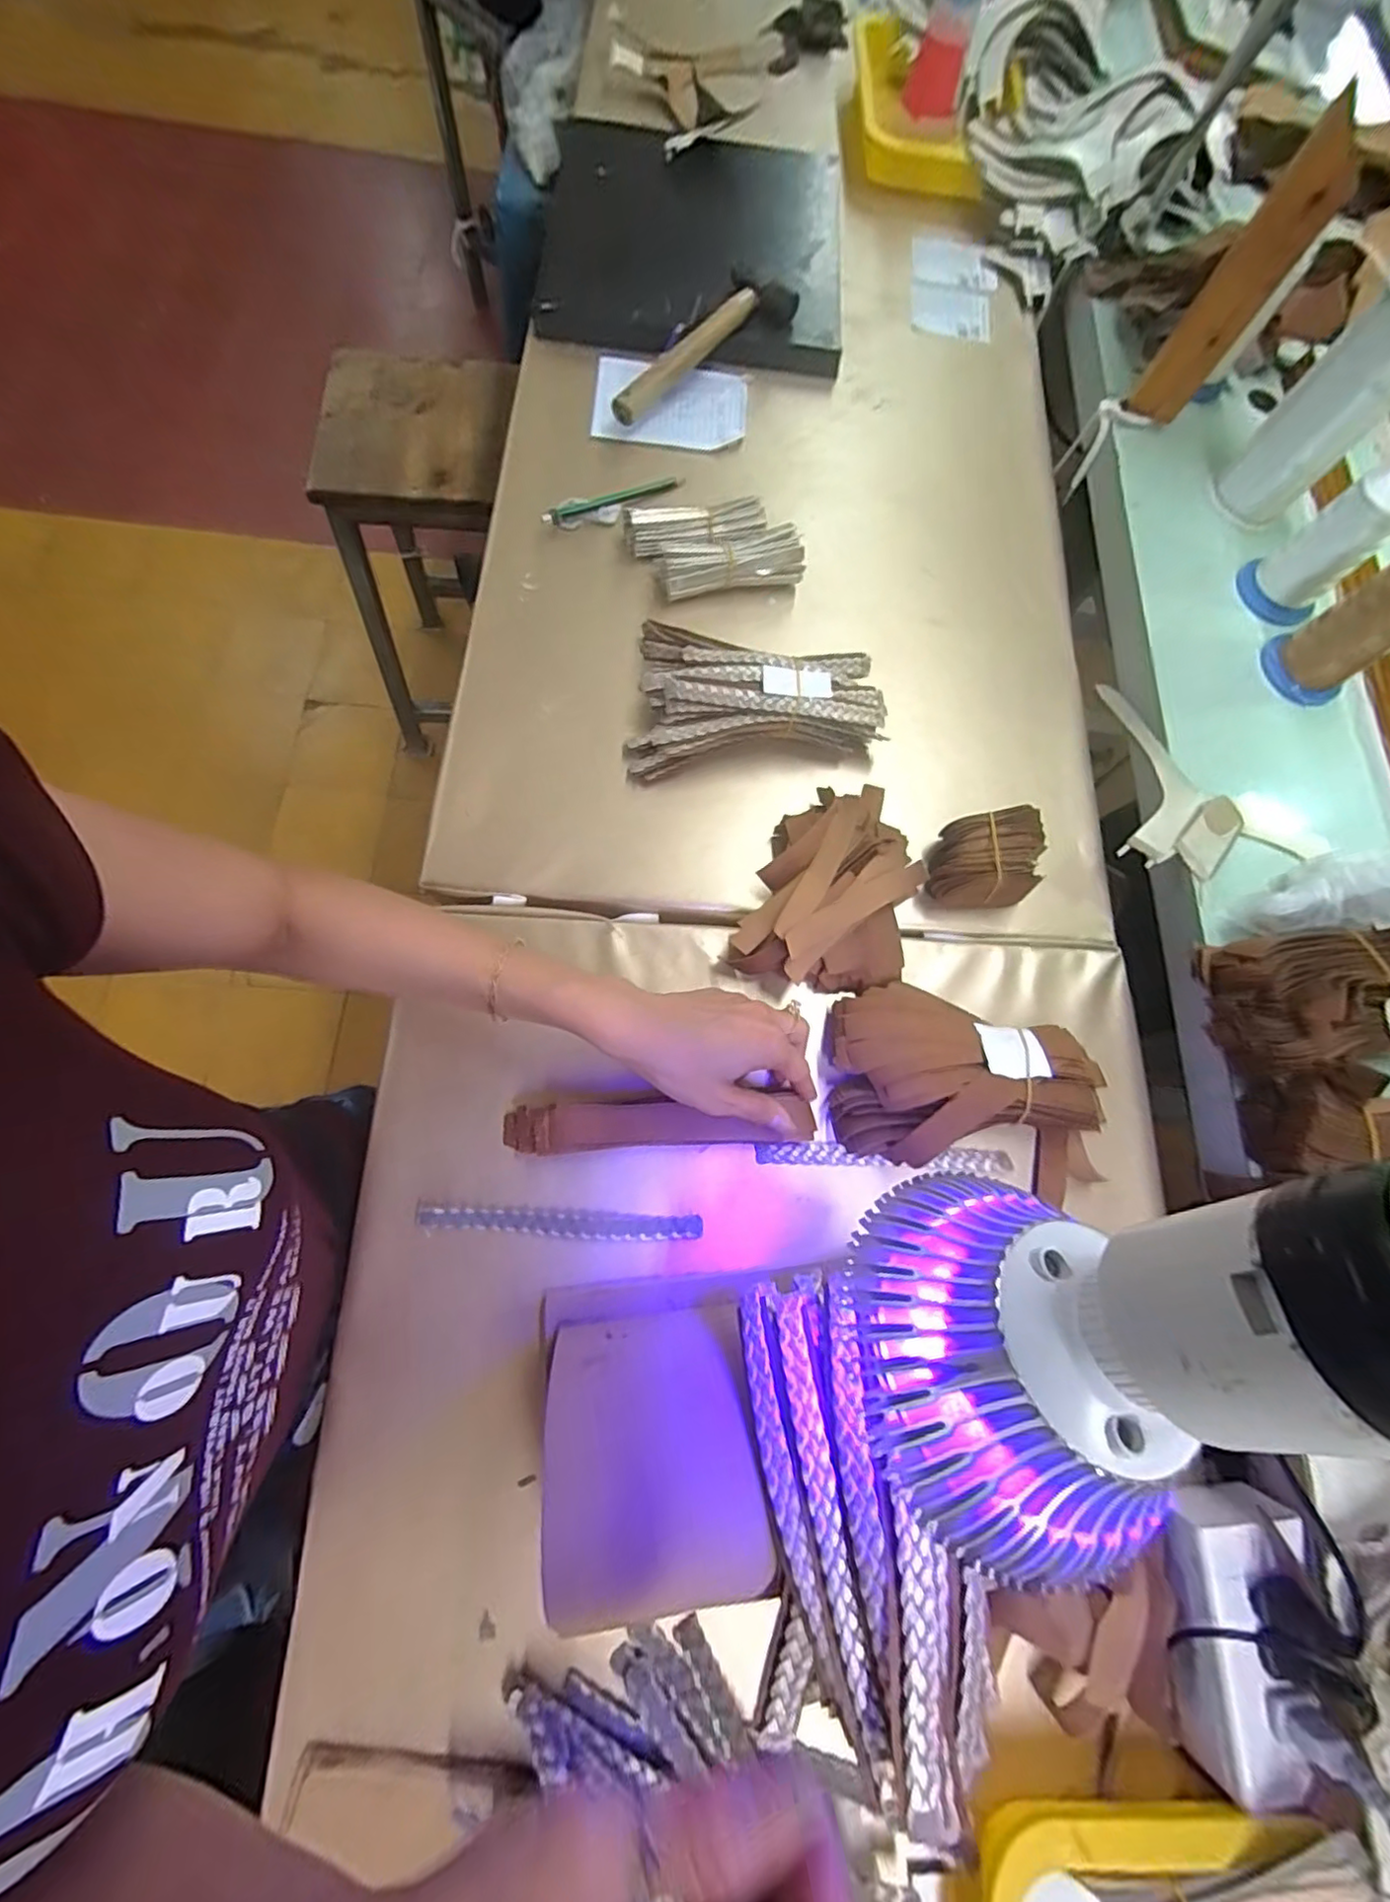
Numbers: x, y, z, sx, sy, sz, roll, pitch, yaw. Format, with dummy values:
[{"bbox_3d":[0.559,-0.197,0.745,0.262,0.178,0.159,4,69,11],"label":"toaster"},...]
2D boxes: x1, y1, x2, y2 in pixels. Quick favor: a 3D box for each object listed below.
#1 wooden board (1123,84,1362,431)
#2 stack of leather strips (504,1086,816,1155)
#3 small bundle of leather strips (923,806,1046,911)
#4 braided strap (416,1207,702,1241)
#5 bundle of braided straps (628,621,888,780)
[{"bbox_3d":[0.440,-0.534,0.513,0.052,0.193,0.024,41,75,6],"label":"wooden board"},{"bbox_3d":[-0.023,0.109,0.395,0.193,0.028,0.033,0,74,-3],"label":"stack of leather strips"},{"bbox_3d":[0.212,-0.067,0.462,0.072,0.055,0.062,-4,73,-6],"label":"small bundle of leather strips"},{"bbox_3d":[-0.083,0.169,0.387,0.172,0.008,0.015,4,75,-4],"label":"braided strap"},{"bbox_3d":[0.050,-0.191,0.490,0.194,0.055,0.123,6,72,-3],"label":"bundle of braided straps"}]

